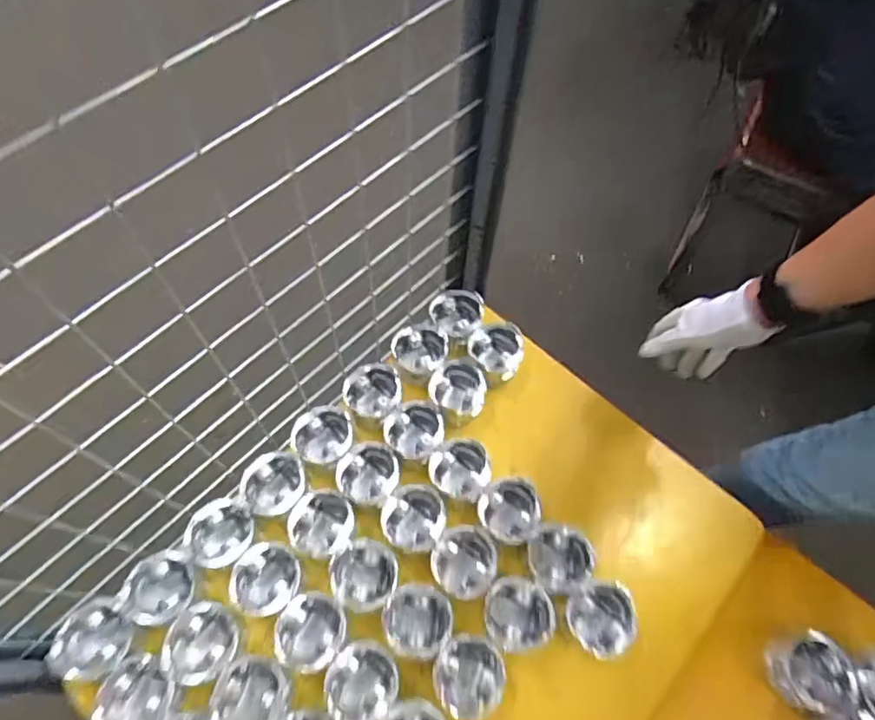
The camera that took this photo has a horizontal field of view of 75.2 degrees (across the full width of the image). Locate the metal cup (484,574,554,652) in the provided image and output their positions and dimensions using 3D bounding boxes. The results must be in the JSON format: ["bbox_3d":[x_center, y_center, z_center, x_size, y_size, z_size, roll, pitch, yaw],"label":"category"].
[{"bbox_3d":[0.088,0.275,0.612,0.075,0.055,0.068,8,64,2],"label":"metal cup"}]

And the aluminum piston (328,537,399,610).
[{"bbox_3d":[-0.079,0.234,0.619,0.068,0.066,0.069,14,65,5],"label":"aluminum piston"}]

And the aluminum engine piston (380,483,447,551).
[{"bbox_3d":[-0.027,0.180,0.650,0.069,0.046,0.069,1,64,-2],"label":"aluminum engine piston"}]

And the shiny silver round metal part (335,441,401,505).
[{"bbox_3d":[-0.080,0.133,0.672,0.064,0.045,0.066,1,64,-2],"label":"shiny silver round metal part"}]

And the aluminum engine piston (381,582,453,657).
[{"bbox_3d":[-0.022,0.280,0.611,0.069,0.066,0.068,1,64,-1],"label":"aluminum engine piston"}]

